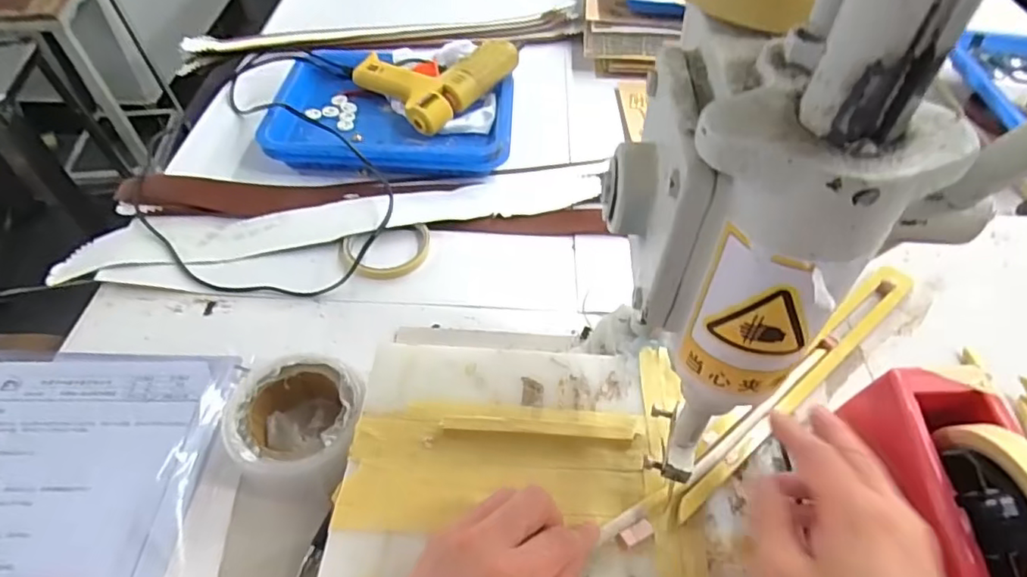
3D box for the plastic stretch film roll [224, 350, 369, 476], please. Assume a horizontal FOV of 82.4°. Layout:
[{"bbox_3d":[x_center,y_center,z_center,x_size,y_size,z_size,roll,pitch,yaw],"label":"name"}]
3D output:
[{"bbox_3d":[-0.164,0.101,0.456,0.099,0.051,0.098,1,50,-1],"label":"plastic stretch film roll"}]

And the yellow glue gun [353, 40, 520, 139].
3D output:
[{"bbox_3d":[-0.096,-0.276,0.754,0.163,0.057,0.155,-36,60,-28],"label":"yellow glue gun"}]

